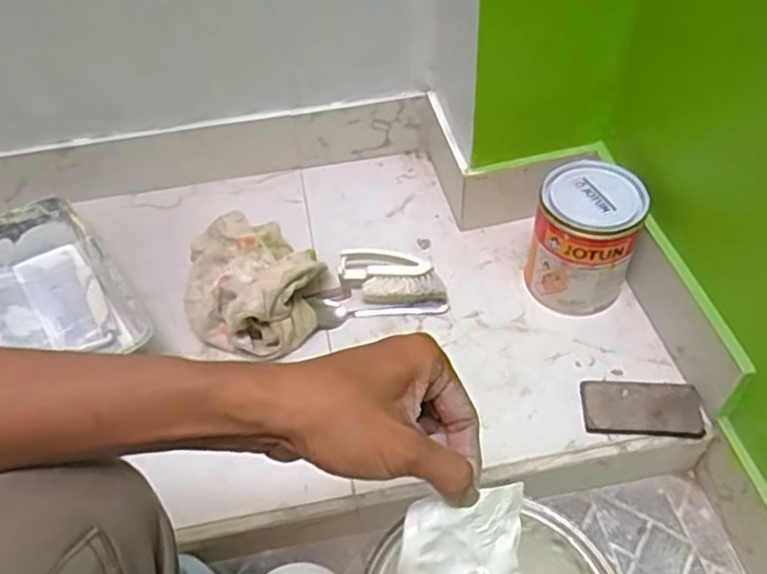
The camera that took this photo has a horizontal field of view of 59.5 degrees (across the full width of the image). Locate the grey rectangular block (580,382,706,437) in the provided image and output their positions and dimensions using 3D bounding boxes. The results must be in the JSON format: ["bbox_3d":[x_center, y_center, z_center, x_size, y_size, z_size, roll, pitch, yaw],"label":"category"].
[{"bbox_3d":[0.258,0.121,0.672,0.113,0.012,0.058,1,51,5],"label":"grey rectangular block"}]

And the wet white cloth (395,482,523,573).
[{"bbox_3d":[0.043,0.146,0.360,0.070,0.014,0.077,10,87,-21],"label":"wet white cloth"}]

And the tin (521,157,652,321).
[{"bbox_3d":[0.221,-0.054,0.741,0.105,0.138,0.113,-2,50,3],"label":"tin"}]

